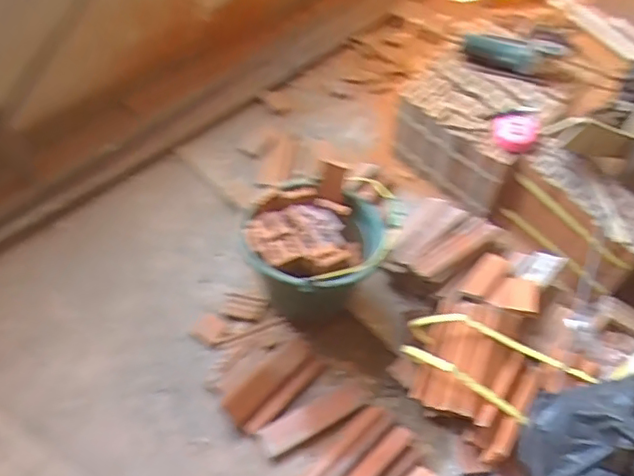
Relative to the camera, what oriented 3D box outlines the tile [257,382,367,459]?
[{"bbox_3d":[-0.007,0.380,1.233,0.230,0.034,0.061,-24,62,-17],"label":"tile"}]

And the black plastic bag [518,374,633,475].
[{"bbox_3d":[0.483,0.373,1.065,0.175,0.235,0.226,17,56,9],"label":"black plastic bag"}]

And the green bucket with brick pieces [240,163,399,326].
[{"bbox_3d":[-0.007,0.030,1.304,0.285,0.261,0.257,17,58,8],"label":"green bucket with brick pieces"}]

